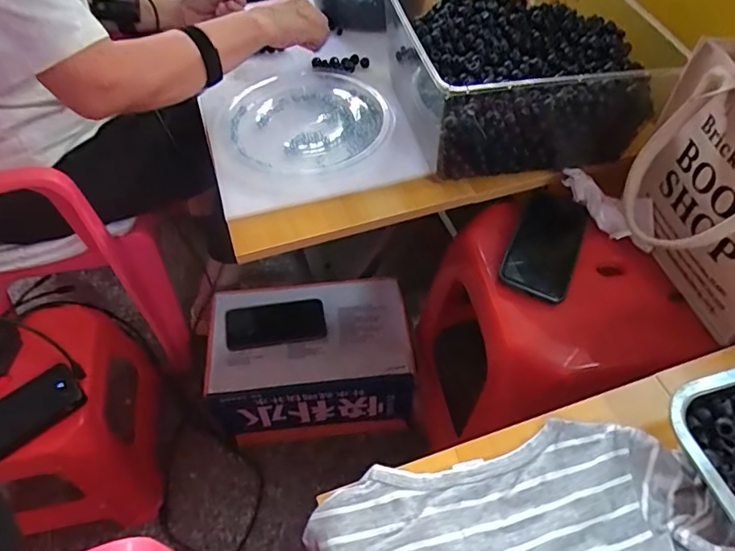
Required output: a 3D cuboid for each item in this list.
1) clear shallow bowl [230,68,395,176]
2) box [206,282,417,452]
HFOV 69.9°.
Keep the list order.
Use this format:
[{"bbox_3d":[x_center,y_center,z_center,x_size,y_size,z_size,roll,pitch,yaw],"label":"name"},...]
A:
[{"bbox_3d":[-0.079,-0.215,0.721,0.215,0.034,0.224,-1,52,1],"label":"clear shallow bowl"},{"bbox_3d":[-0.096,0.160,0.948,0.323,0.213,0.207,-4,52,-2],"label":"box"}]

